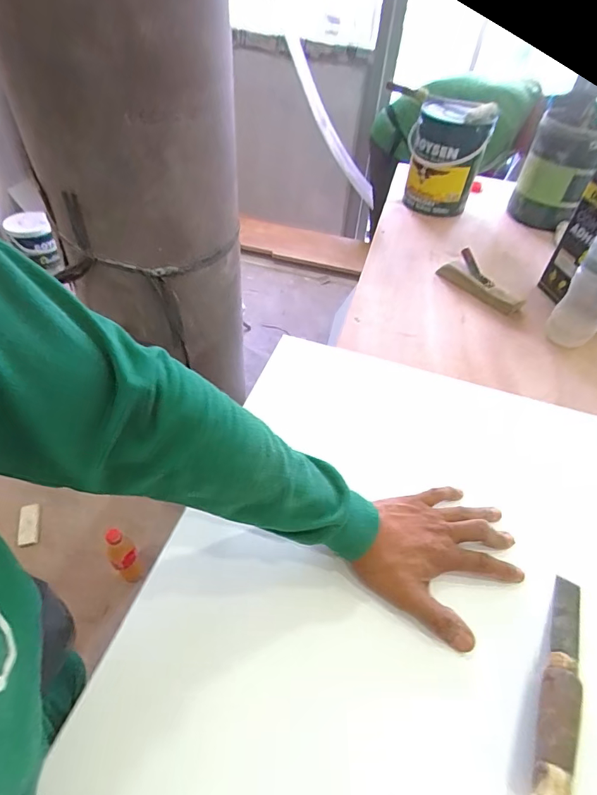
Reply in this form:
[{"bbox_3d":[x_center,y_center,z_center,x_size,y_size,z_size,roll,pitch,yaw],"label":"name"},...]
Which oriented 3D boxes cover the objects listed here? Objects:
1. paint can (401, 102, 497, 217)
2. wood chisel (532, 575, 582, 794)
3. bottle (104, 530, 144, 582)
[{"bbox_3d":[0.377,-0.616,1.136,0.195,0.222,0.161,18,48,11],"label":"paint can"},{"bbox_3d":[0.235,0.248,0.392,0.026,0.031,0.202,27,50,18],"label":"wood chisel"},{"bbox_3d":[-0.362,0.345,0.921,0.052,0.227,0.050,3,47,-3],"label":"bottle"}]

